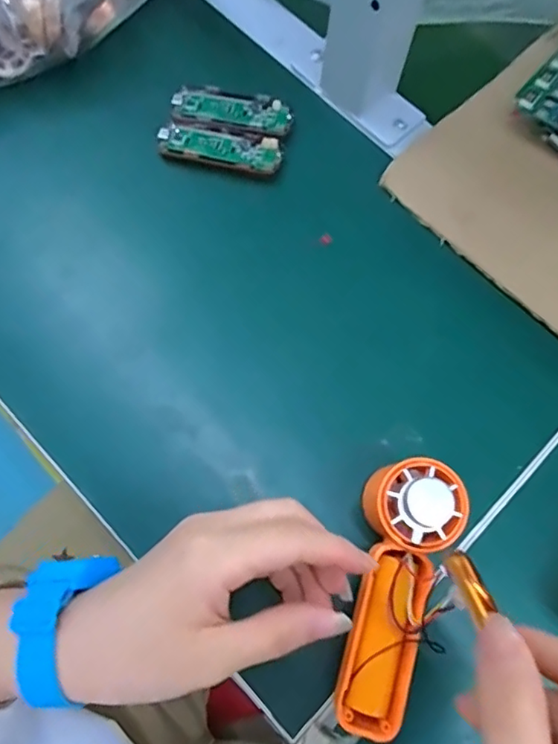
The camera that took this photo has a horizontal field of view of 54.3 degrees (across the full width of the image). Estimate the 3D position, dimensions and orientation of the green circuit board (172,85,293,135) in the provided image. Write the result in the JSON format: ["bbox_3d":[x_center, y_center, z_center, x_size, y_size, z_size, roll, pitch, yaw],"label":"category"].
[{"bbox_3d":[-0.031,-0.181,0.374,0.080,0.006,0.032,11,72,0],"label":"green circuit board"}]

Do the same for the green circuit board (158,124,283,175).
[{"bbox_3d":[-0.039,-0.148,0.362,0.080,0.006,0.024,10,72,0],"label":"green circuit board"}]

